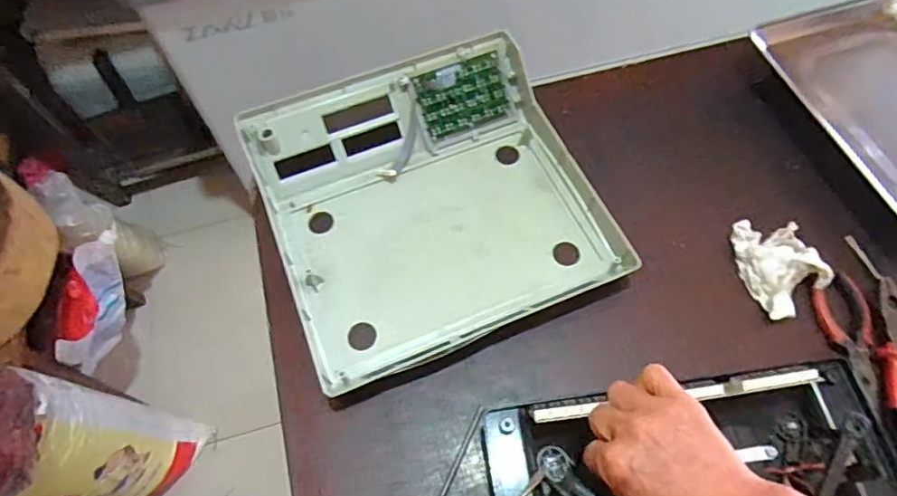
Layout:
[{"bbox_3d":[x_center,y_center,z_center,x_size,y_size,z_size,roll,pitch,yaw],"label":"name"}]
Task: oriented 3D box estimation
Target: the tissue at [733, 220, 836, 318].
[{"bbox_3d":[0.356,0.023,0.576,0.083,0.030,0.103,-3,62,-1],"label":"tissue"}]

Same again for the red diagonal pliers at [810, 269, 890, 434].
[{"bbox_3d":[0.406,0.097,0.546,0.044,0.012,0.151,-1,62,0],"label":"red diagonal pliers"}]

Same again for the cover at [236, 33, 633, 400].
[{"bbox_3d":[-0.022,-0.055,0.610,0.340,0.079,0.326,-21,64,-10],"label":"cover"}]

